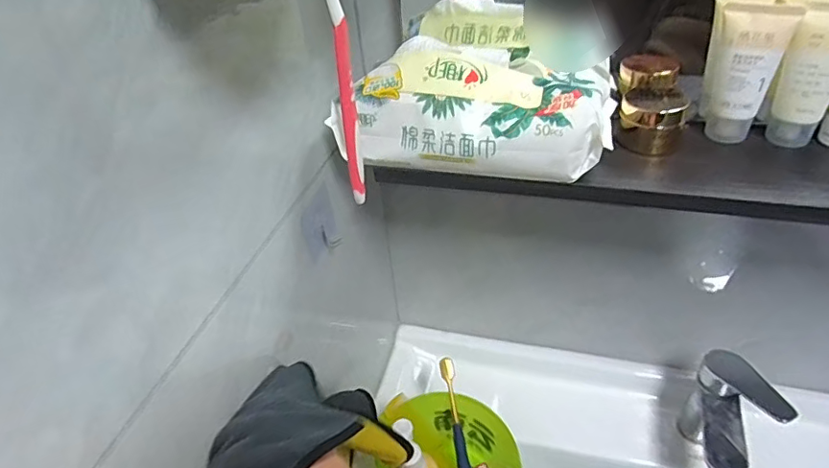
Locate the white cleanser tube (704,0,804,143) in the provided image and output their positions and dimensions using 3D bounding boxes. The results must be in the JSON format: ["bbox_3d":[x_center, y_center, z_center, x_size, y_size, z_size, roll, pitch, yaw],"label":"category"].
[{"bbox_3d":[0.260,-0.123,0.426,0.048,0.107,0.027,14,42,23],"label":"white cleanser tube"}]

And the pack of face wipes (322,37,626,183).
[{"bbox_3d":[0.051,-0.107,0.449,0.224,0.091,0.115,6,39,14],"label":"pack of face wipes"}]

